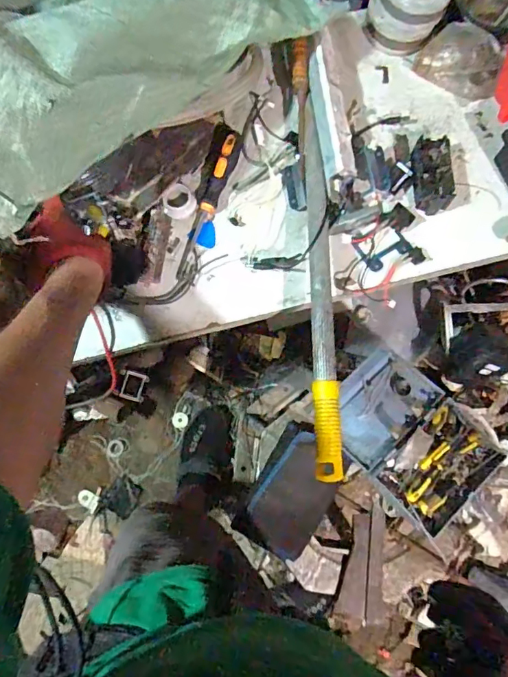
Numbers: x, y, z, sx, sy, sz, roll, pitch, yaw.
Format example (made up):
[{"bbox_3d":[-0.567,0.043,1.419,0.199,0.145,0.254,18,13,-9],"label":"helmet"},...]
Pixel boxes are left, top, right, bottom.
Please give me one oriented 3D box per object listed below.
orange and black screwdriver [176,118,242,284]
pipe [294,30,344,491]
[{"bbox_3d":[-0.056,-0.185,0.619,0.040,0.032,0.217,13,80,2],"label":"orange and black screwdriver"},{"bbox_3d":[0.075,-0.113,0.569,0.032,0.043,0.535,-1,80,-1],"label":"pipe"}]

